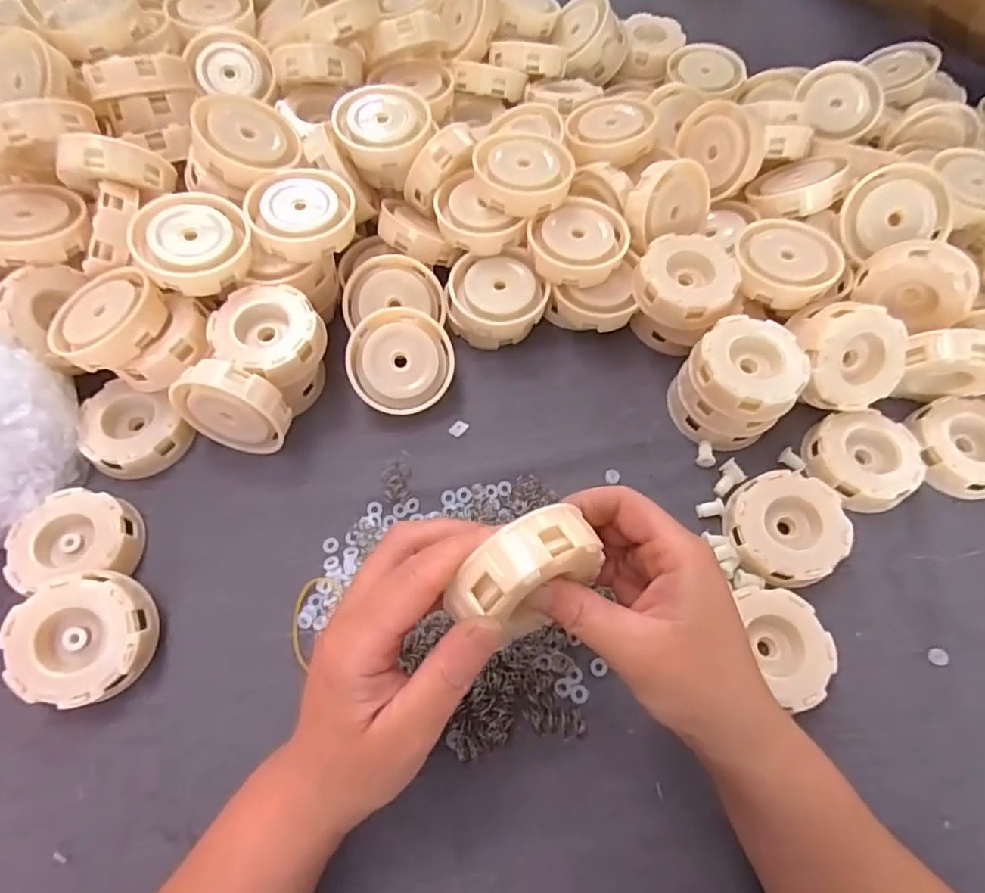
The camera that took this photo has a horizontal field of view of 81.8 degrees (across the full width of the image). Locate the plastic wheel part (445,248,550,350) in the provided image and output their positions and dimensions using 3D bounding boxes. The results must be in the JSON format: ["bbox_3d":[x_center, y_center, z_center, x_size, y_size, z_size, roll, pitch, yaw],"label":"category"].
[{"bbox_3d":[0.003,-0.104,0.402,0.067,0.031,0.061,-7,82,-2],"label":"plastic wheel part"}]

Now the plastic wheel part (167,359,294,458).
[{"bbox_3d":[-0.158,-0.023,0.346,0.067,0.061,0.019,17,51,-3],"label":"plastic wheel part"}]

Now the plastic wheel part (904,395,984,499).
[{"bbox_3d":[0.312,-0.001,0.374,0.066,0.018,0.066,1,67,-2],"label":"plastic wheel part"}]

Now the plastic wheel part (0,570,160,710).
[{"bbox_3d":[-0.214,0.100,0.299,0.060,0.032,0.064,7,64,2],"label":"plastic wheel part"}]

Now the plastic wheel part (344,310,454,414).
[{"bbox_3d":[-0.061,-0.058,0.378,0.067,0.022,0.065,-21,93,-13],"label":"plastic wheel part"}]

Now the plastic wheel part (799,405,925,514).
[{"bbox_3d":[0.237,0.006,0.362,0.060,0.019,0.063,-27,67,-14],"label":"plastic wheel part"}]

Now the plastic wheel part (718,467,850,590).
[{"bbox_3d":[0.174,0.047,0.340,0.062,0.023,0.063,-34,69,-17],"label":"plastic wheel part"}]

